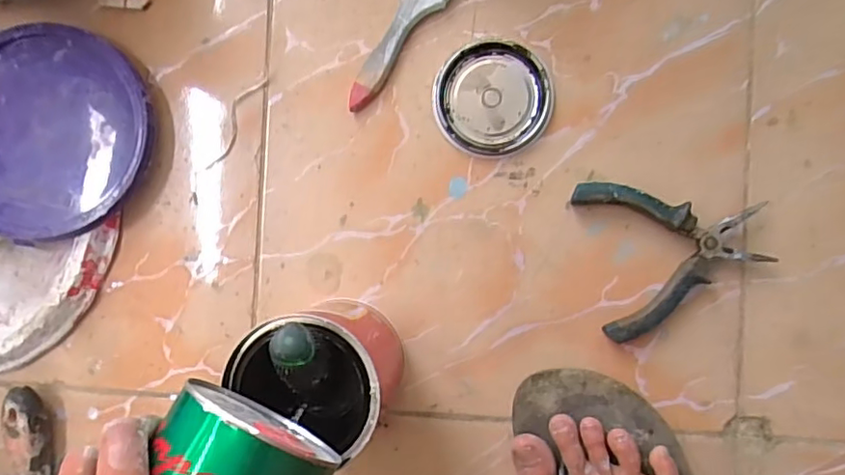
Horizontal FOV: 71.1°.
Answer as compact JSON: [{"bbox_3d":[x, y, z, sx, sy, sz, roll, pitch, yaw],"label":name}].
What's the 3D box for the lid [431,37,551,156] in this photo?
[{"bbox_3d":[0.058,-0.115,0.491,0.095,0.009,0.092,2,89,5],"label":"lid"}]

